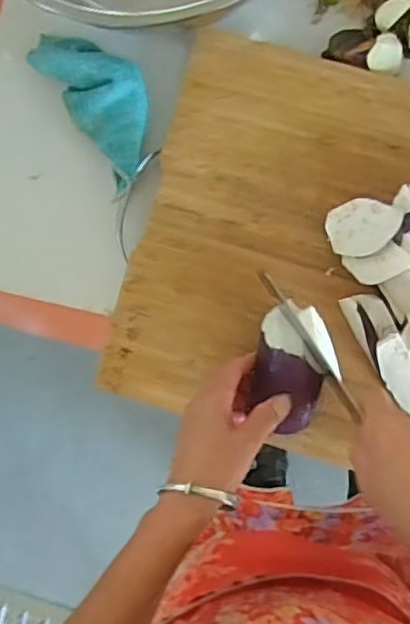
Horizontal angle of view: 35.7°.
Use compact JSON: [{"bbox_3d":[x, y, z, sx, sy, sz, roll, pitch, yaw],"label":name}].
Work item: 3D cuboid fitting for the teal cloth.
[{"bbox_3d":[-0.088,-0.187,0.555,0.075,0.031,0.153,-31,86,3],"label":"teal cloth"}]

